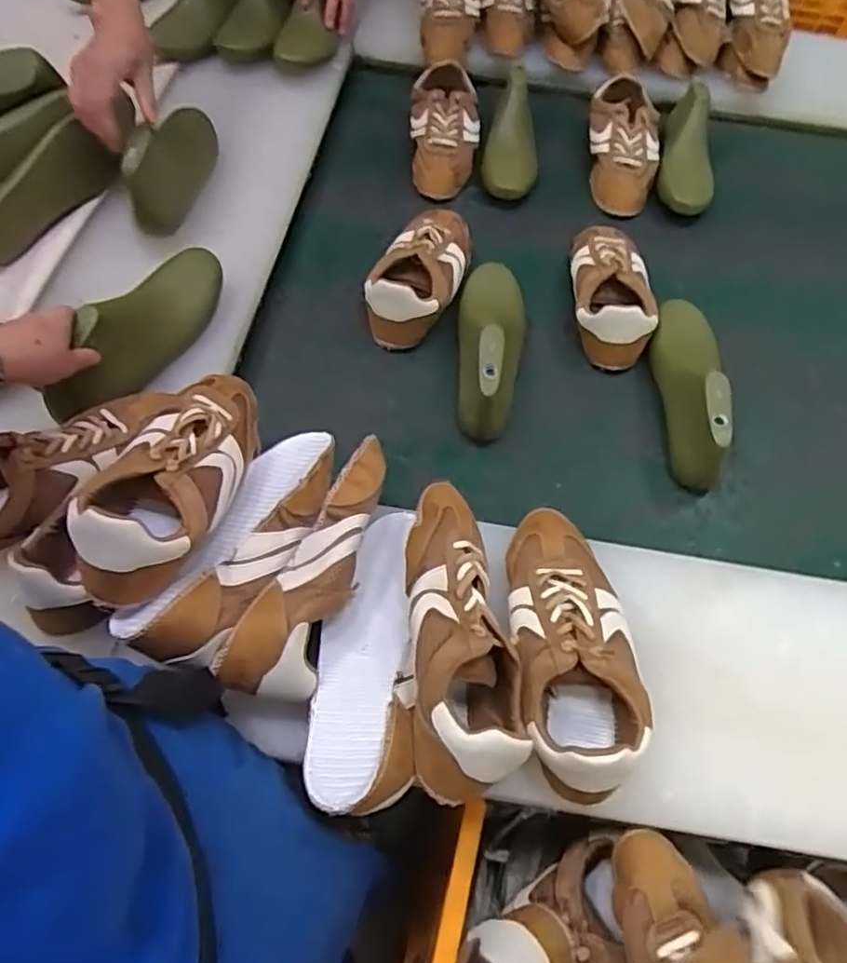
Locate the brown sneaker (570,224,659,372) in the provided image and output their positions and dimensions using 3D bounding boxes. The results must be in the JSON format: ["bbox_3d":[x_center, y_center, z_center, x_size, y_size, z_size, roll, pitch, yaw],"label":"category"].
[{"bbox_3d":[0.244,-0.255,0.862,0.105,0.071,0.232,7,61,0],"label":"brown sneaker"}]

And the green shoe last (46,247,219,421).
[{"bbox_3d":[-0.296,-0.163,0.701,0.068,0.079,0.249,25,63,10],"label":"green shoe last"}]

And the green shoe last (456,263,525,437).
[{"bbox_3d":[0.072,-0.172,0.792,0.070,0.096,0.248,7,61,1],"label":"green shoe last"}]

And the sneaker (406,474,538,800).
[{"bbox_3d":[0.034,0.128,0.538,0.093,0.082,0.237,-1,61,-4],"label":"sneaker"}]

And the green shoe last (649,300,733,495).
[{"bbox_3d":[0.298,-0.115,0.766,0.071,0.118,0.237,4,61,-1],"label":"green shoe last"}]

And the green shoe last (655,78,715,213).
[{"bbox_3d":[0.408,-0.515,1.015,0.090,0.074,0.252,14,61,5],"label":"green shoe last"}]

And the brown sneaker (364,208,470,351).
[{"bbox_3d":[0.004,-0.274,0.853,0.095,0.069,0.236,23,62,10],"label":"brown sneaker"}]

